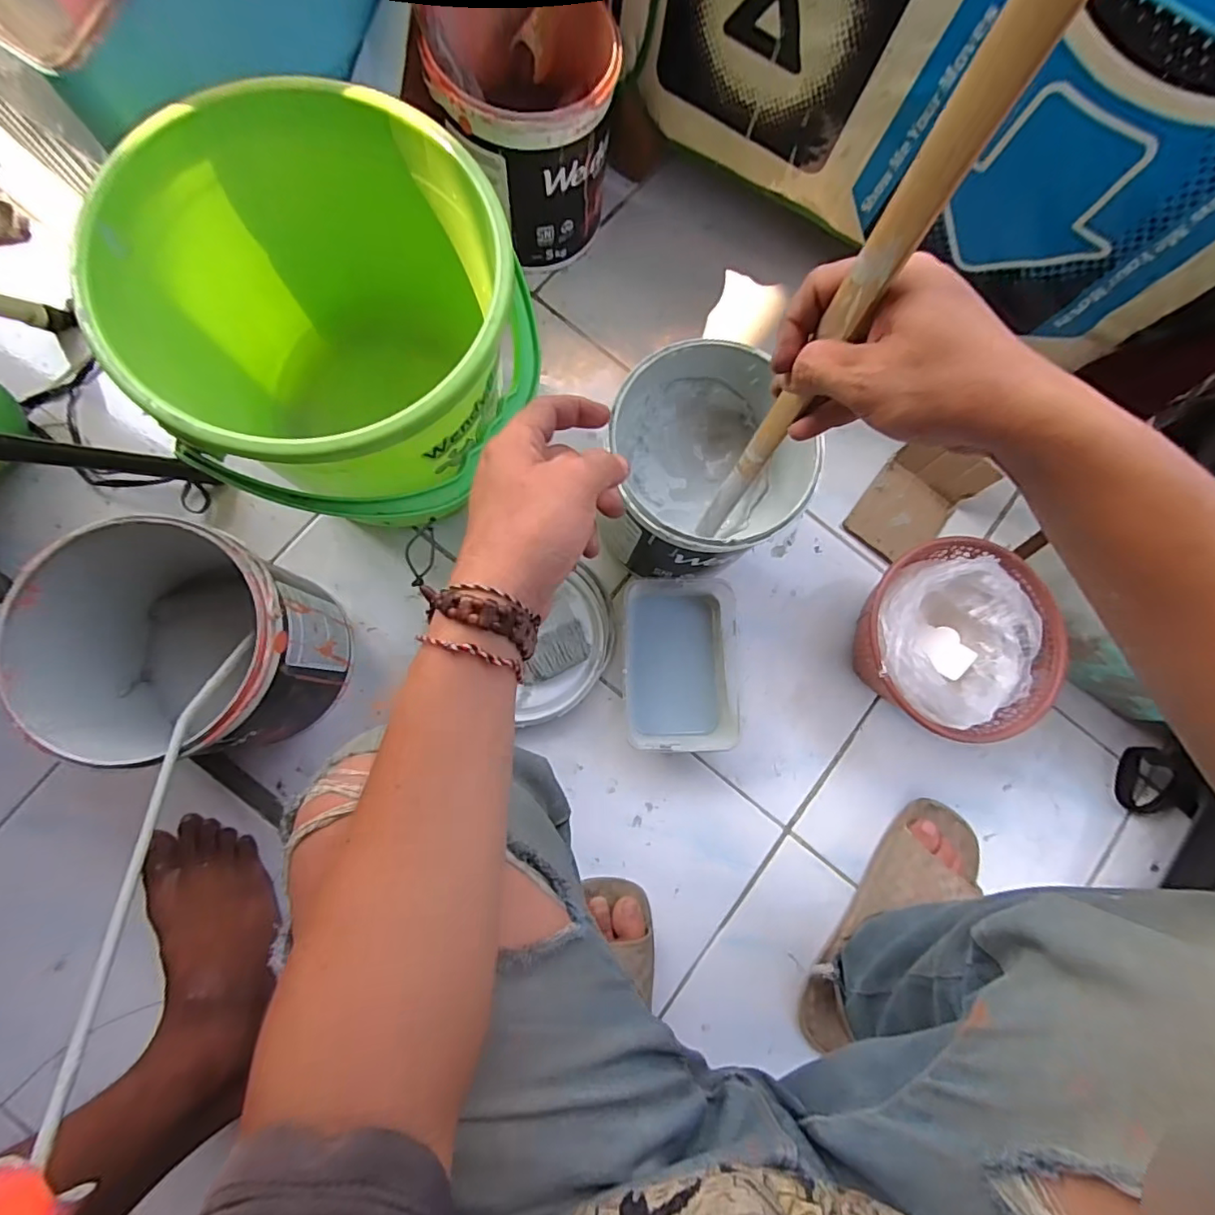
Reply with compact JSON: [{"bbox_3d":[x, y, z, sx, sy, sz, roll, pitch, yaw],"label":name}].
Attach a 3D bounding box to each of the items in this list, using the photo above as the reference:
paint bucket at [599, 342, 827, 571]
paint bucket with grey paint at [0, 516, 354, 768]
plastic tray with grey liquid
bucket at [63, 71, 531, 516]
[{"bbox_3d":[0.080,-0.125,0.527,0.173,0.148,0.173,1,83,-4],"label":"paint bucket"},{"bbox_3d":[-0.340,0.031,0.482,0.177,0.186,0.167,4,82,-4],"label":"paint bucket with grey paint"},{"bbox_3d":[0.077,0.057,0.575,0.113,0.052,0.170,-1,83,-4],"label":"plastic tray with grey liquid"},{"bbox_3d":[-0.215,-0.222,0.459,0.261,0.195,0.268,1,83,-4],"label":"bucket"}]

